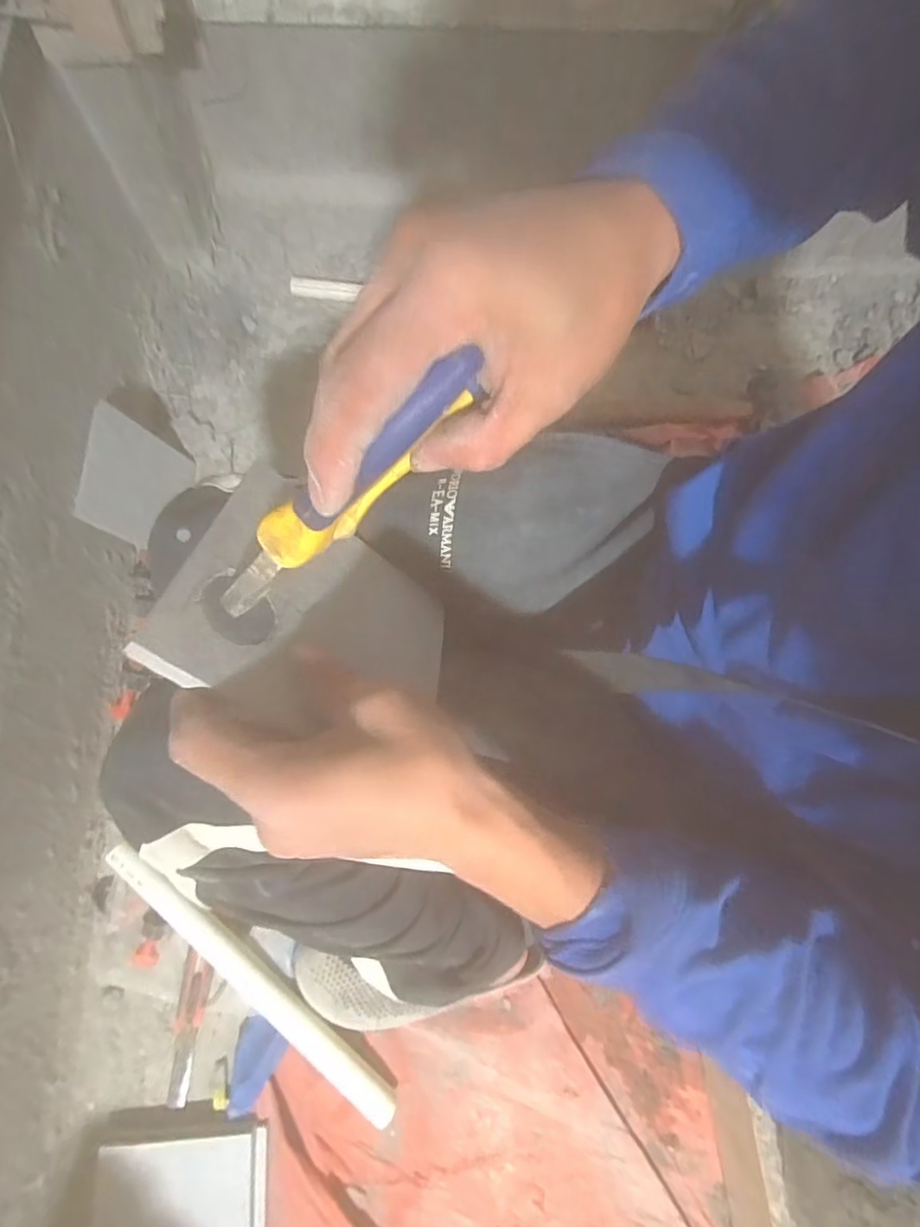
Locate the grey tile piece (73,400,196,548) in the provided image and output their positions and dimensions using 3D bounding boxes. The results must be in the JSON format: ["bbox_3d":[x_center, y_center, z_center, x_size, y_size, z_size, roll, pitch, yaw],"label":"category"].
[{"bbox_3d":[-0.399,-0.161,0.725,0.007,0.155,0.151,-5,74,16],"label":"grey tile piece"}]

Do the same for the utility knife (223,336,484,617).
[{"bbox_3d":[-0.051,-0.037,0.212,0.152,0.016,0.020,-33,74,32],"label":"utility knife"}]

